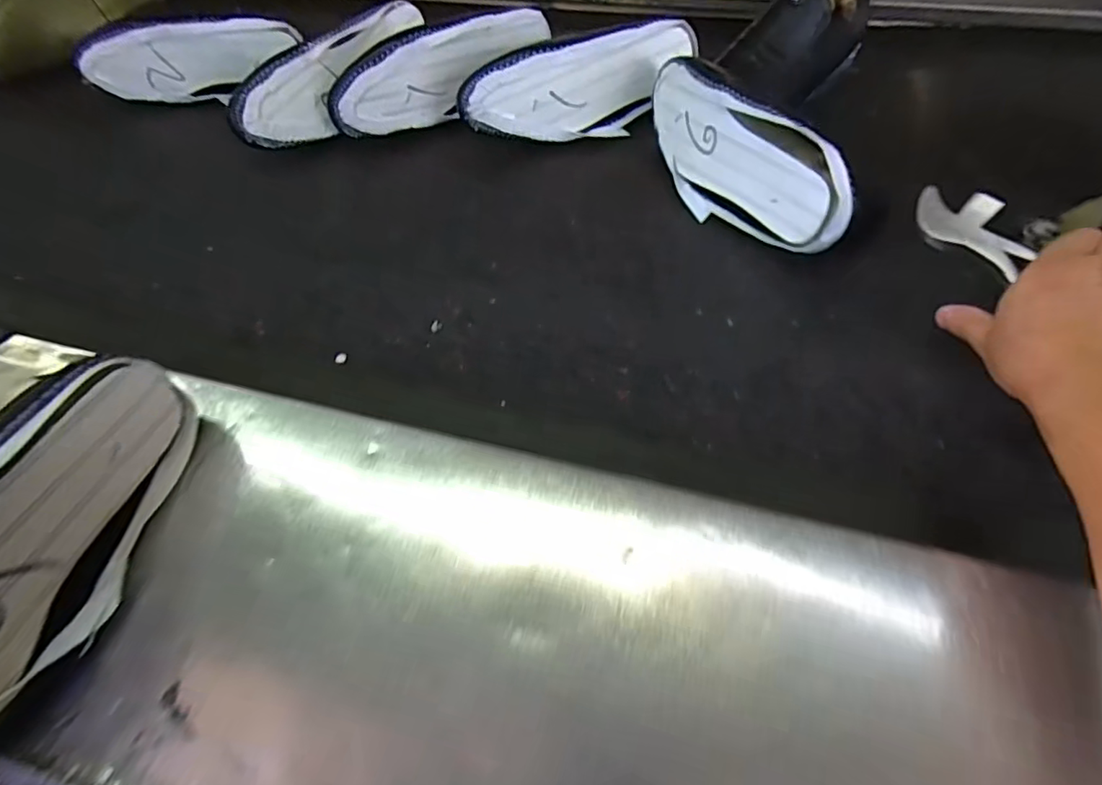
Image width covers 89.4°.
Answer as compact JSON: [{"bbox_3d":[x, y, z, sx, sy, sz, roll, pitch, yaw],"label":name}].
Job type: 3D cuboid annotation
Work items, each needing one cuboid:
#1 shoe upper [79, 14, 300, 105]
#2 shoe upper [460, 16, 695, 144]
[{"bbox_3d":[-0.439,-0.415,0.690,0.255,0.078,0.072,-13,56,-4],"label":"shoe upper"},{"bbox_3d":[0.037,-0.322,0.592,0.266,0.080,0.067,-20,56,-10],"label":"shoe upper"}]

